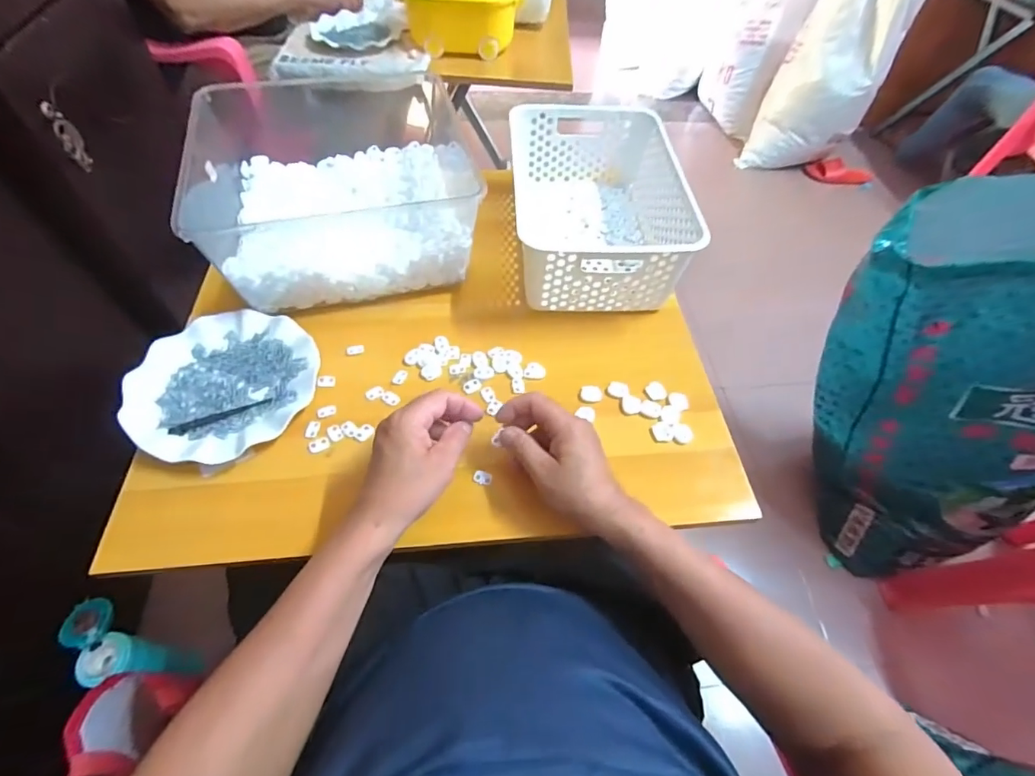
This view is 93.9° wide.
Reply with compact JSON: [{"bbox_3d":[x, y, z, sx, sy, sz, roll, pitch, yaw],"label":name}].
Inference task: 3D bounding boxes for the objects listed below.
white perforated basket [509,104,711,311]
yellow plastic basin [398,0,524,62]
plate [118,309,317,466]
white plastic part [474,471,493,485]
[{"bbox_3d":[0.105,-0.240,0.642,0.204,0.120,0.301,-2,55,-5],"label":"white perforated basket"},{"bbox_3d":[-0.117,-0.781,1.011,0.245,0.101,0.153,1,55,-3],"label":"yellow plastic basin"},{"bbox_3d":[-0.307,-0.005,0.508,0.172,0.021,0.180,1,55,-2],"label":"plate"},{"bbox_3d":[-0.034,0.088,0.472,0.017,0.006,0.012,10,55,4],"label":"white plastic part"}]

